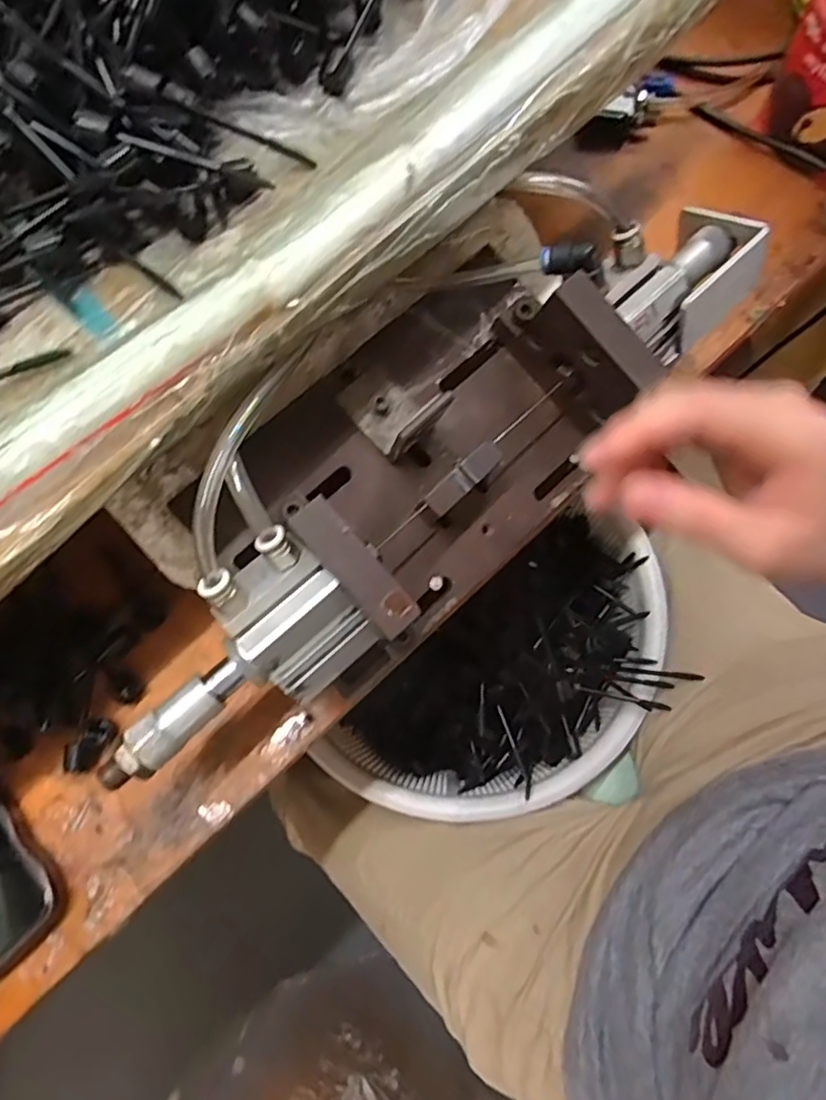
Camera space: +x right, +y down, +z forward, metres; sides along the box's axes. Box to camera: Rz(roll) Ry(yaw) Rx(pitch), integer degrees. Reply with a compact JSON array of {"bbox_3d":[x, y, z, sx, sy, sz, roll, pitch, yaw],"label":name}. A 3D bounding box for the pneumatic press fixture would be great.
[{"bbox_3d":[0.003,-0.063,0.343,0.158,0.107,0.439,41,77,15],"label":"pneumatic press fixture"}]

